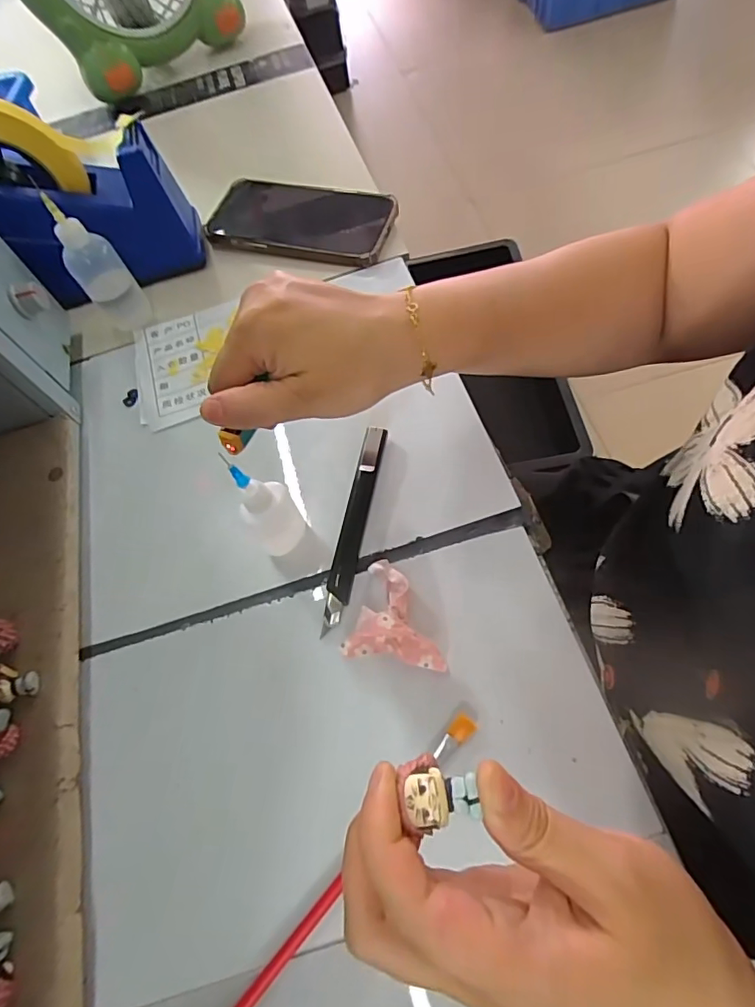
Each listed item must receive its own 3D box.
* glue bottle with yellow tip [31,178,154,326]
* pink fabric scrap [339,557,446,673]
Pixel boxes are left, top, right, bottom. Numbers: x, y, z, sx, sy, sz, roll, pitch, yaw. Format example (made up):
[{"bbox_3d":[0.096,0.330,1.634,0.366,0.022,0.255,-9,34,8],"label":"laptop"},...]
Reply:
[{"bbox_3d":[-0.217,-0.186,0.399,0.040,0.100,0.030,-31,67,-11],"label":"glue bottle with yellow tip"},{"bbox_3d":[0.013,0.061,0.296,0.057,0.028,0.056,8,65,7],"label":"pink fabric scrap"}]

